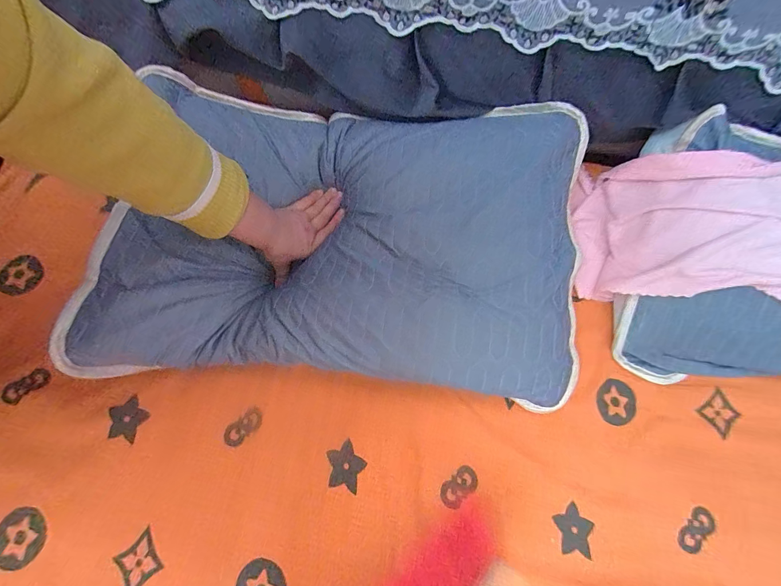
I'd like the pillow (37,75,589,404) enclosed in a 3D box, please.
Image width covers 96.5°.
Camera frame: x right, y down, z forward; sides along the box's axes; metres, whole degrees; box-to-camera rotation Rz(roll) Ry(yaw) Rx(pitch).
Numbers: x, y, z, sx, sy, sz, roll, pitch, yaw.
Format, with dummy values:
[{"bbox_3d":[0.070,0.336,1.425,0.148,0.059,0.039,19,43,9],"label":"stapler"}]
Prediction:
[{"bbox_3d":[-0.056,-0.081,0.478,0.610,0.099,0.397,5,69,-1],"label":"pillow"}]

